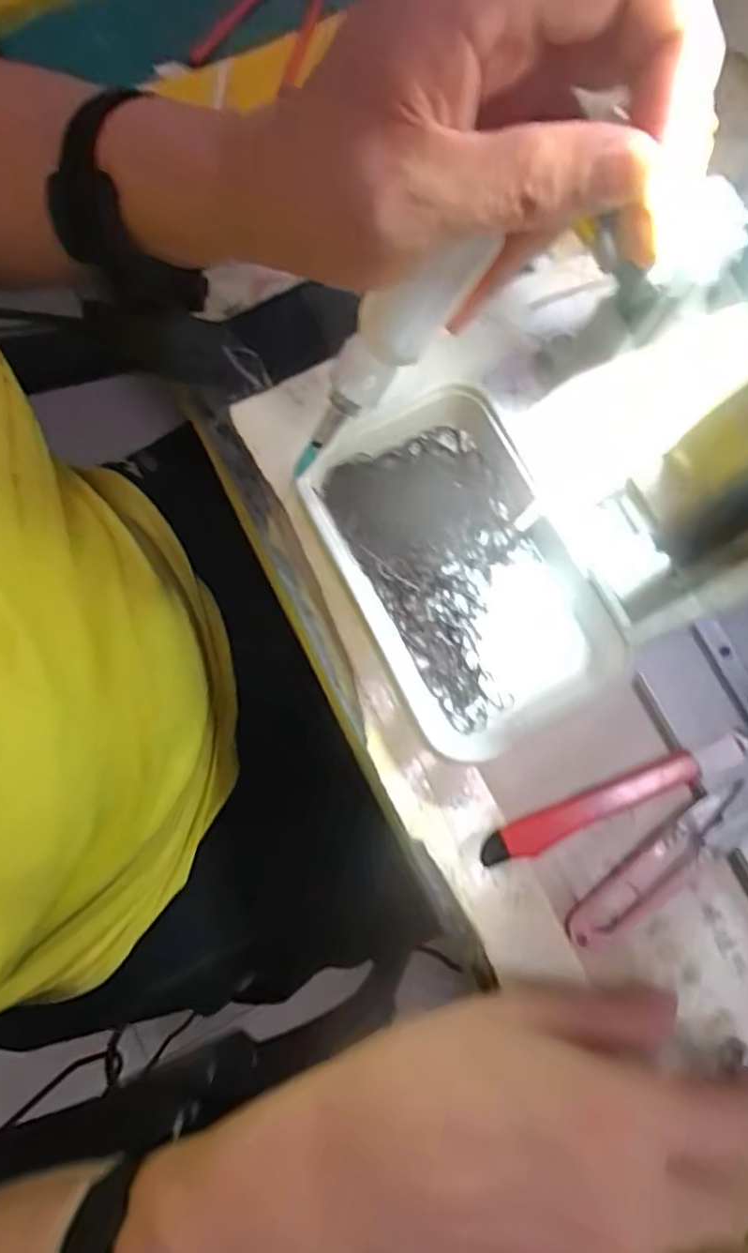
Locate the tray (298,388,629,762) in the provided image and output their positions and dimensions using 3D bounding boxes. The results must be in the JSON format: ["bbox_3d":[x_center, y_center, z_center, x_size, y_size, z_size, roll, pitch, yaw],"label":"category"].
[{"bbox_3d":[0.041,-0.029,0.332,0.104,0.027,0.168,-26,79,-5],"label":"tray"}]

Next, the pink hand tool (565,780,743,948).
[{"bbox_3d":[0.128,0.110,0.308,0.096,0.018,0.020,-43,81,-8],"label":"pink hand tool"}]

